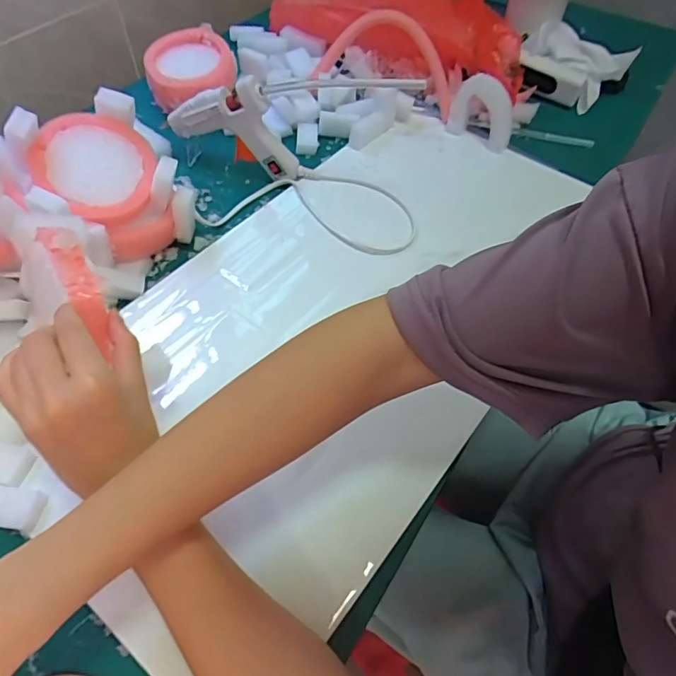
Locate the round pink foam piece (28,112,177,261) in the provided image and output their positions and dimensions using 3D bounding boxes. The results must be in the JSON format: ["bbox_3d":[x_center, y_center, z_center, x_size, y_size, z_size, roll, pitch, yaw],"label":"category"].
[{"bbox_3d":[-0.207,-0.130,0.459,0.104,0.098,0.093,-26,59,-19],"label":"round pink foam piece"}]

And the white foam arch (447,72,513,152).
[{"bbox_3d":[0.170,-0.260,0.577,0.071,0.064,0.034,32,60,19],"label":"white foam arch"}]

